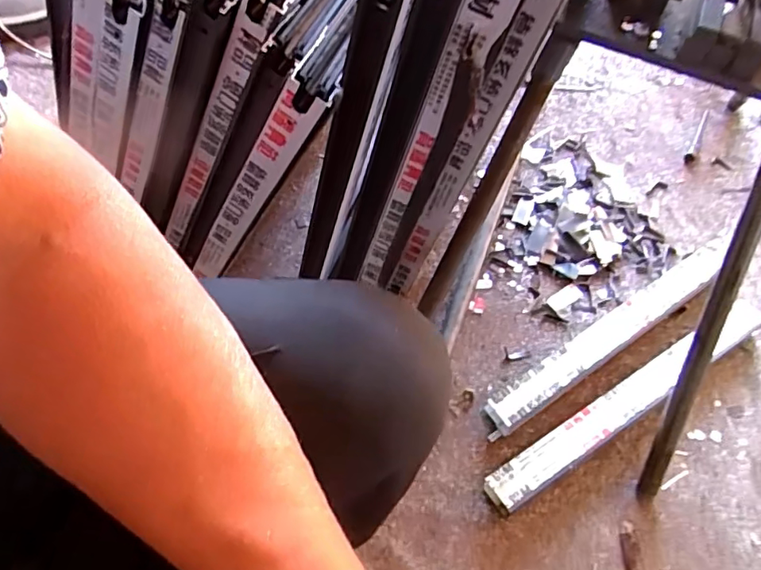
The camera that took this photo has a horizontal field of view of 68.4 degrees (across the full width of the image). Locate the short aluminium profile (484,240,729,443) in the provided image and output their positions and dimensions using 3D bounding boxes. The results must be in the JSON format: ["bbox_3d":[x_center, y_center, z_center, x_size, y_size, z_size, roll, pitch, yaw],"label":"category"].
[{"bbox_3d":[0.323,0.064,0.772,0.451,0.038,0.045,-30,68,-19],"label":"short aluminium profile"}]

